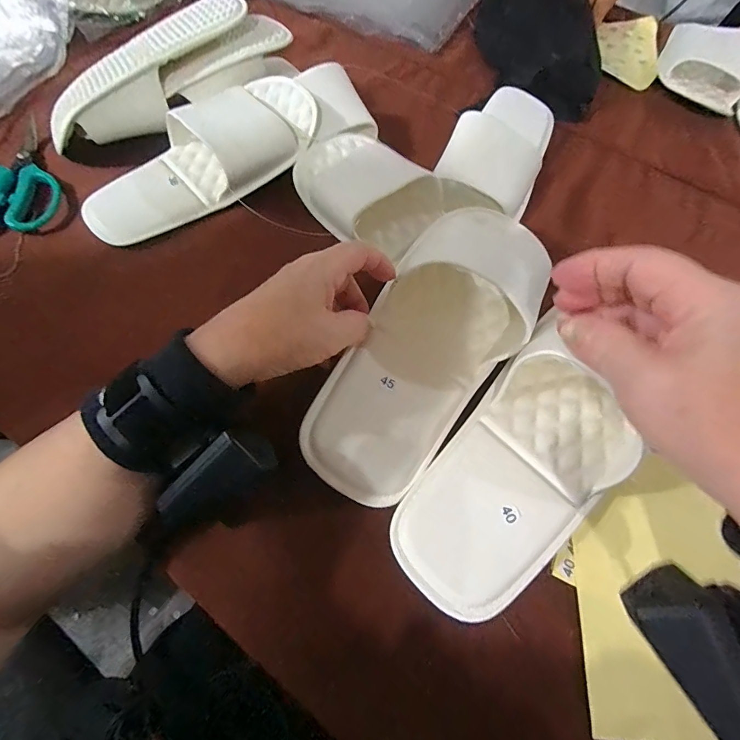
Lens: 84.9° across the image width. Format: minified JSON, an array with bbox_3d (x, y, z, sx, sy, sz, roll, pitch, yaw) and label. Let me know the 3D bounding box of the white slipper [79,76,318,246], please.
[{"bbox_3d":[-0.156,-0.199,0.373,0.233,0.051,0.092,-38,71,-7],"label":"white slipper"}]

